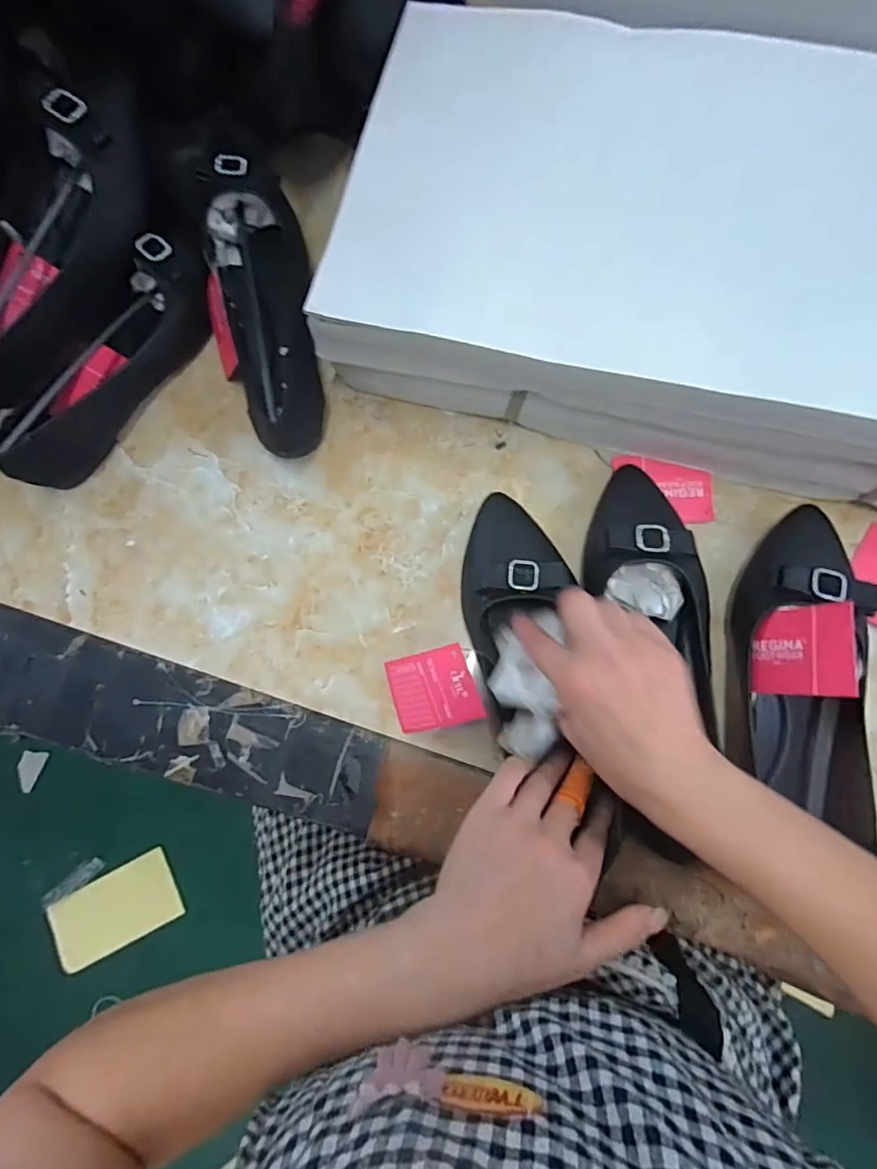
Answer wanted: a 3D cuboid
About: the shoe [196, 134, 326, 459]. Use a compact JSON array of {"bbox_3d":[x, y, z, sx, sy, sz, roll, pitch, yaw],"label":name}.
[{"bbox_3d":[-0.143,-0.235,0.438,0.092,0.074,0.275,-9,81,3],"label":"shoe"}]

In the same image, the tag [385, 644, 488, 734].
[{"bbox_3d":[-0.006,0.075,0.391,0.070,0.006,0.054,-19,88,30],"label":"tag"}]

